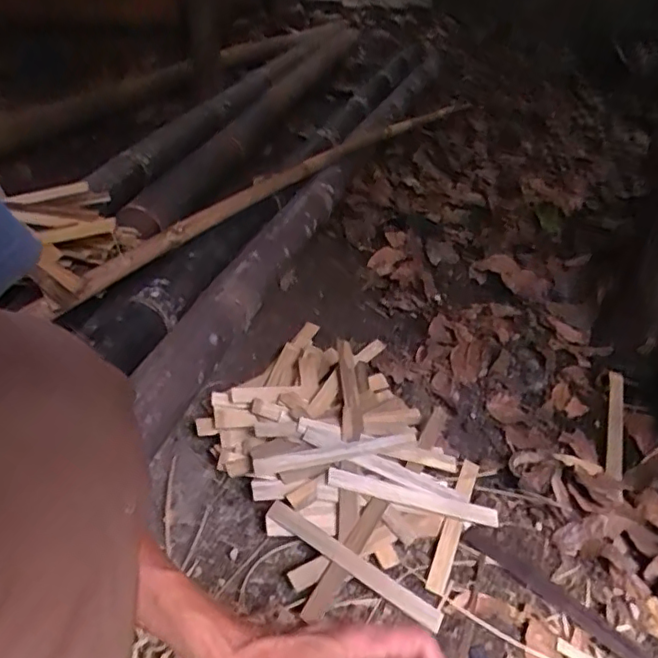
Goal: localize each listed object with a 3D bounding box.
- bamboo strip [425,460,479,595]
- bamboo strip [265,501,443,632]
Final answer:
[{"bbox_3d":[0.160,0.242,0.759,0.023,0.011,0.229,18,38,15],"label":"bamboo strip"},{"bbox_3d":[0.026,0.269,0.686,0.226,0.006,0.024,29,61,18],"label":"bamboo strip"}]

